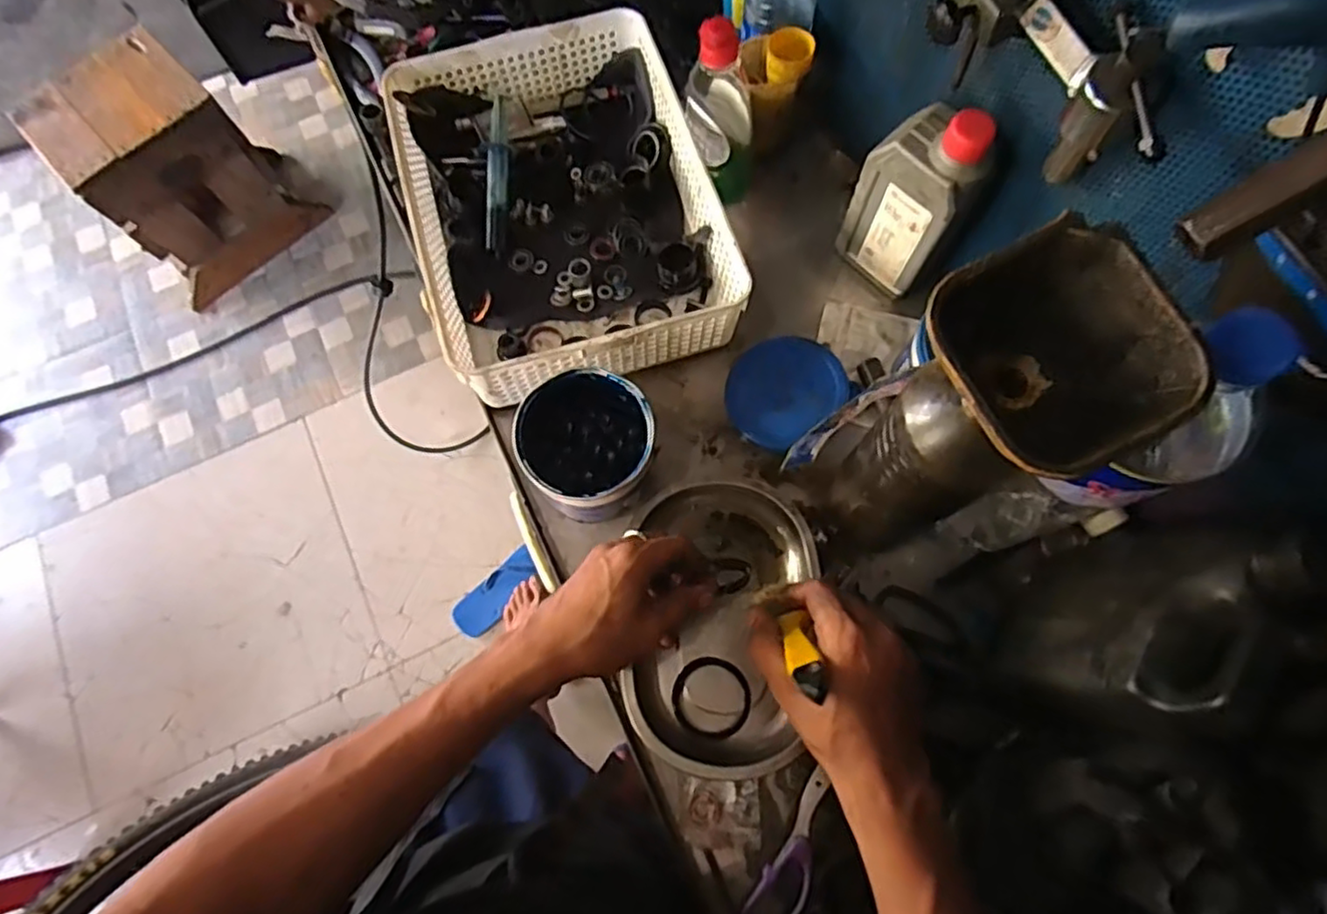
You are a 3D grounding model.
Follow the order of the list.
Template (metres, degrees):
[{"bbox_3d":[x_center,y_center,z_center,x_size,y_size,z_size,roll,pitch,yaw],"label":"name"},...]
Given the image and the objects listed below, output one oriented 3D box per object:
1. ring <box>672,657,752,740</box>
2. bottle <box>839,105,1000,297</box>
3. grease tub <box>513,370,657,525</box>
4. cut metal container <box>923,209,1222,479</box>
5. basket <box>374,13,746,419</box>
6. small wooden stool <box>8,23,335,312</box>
[{"bbox_3d":[0.037,0.185,0.526,0.060,0.004,0.057,-2,63,4],"label":"ring"},{"bbox_3d":[0.197,-0.204,0.538,0.049,0.173,0.085,-37,75,-9],"label":"bottle"},{"bbox_3d":[-0.061,-0.010,0.539,0.102,0.089,0.105,0,73,2],"label":"grease tub"},{"bbox_3d":[0.160,-0.038,0.290,0.093,0.054,0.092,-28,74,-7],"label":"cut metal container"},{"bbox_3d":[-0.090,-0.226,0.612,0.250,0.086,0.329,-17,73,-4],"label":"basket"},{"bbox_3d":[-1.052,-0.623,1.490,0.355,0.413,0.265,-43,77,-11],"label":"small wooden stool"}]

